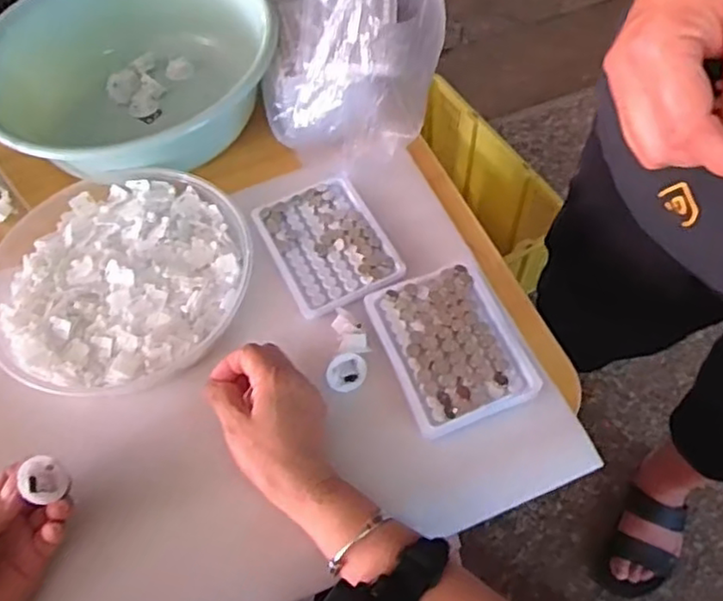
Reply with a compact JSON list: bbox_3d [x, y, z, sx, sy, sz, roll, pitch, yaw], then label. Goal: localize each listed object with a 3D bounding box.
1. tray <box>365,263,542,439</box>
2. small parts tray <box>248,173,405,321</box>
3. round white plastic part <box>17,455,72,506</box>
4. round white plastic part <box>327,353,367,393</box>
[{"bbox_3d":[0.070,0.034,0.527,0.097,0.015,0.133,-20,62,-9],"label":"tray"},{"bbox_3d":[-0.031,-0.053,0.594,0.098,0.010,0.130,-24,63,-11],"label":"small parts tray"},{"bbox_3d":[-0.219,0.124,0.457,0.010,0.035,0.029,-22,57,33],"label":"round white plastic part"},{"bbox_3d":[-0.012,0.058,0.530,0.030,0.004,0.033,-2,104,-6],"label":"round white plastic part"}]

